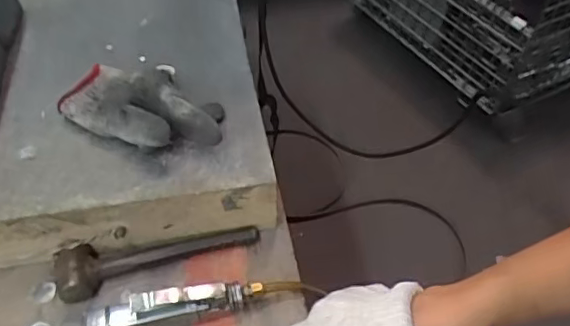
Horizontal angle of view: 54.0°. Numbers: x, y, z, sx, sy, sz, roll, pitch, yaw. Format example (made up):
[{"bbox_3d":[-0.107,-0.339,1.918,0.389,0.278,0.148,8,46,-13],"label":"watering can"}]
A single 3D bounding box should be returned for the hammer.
[{"bbox_3d":[-0.123,0.081,0.541,0.193,0.033,0.046,-16,49,-14],"label":"hammer"}]

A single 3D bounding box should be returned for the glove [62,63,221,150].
[{"bbox_3d":[-0.138,-0.061,0.562,0.177,0.045,0.092,23,52,20],"label":"glove"}]

